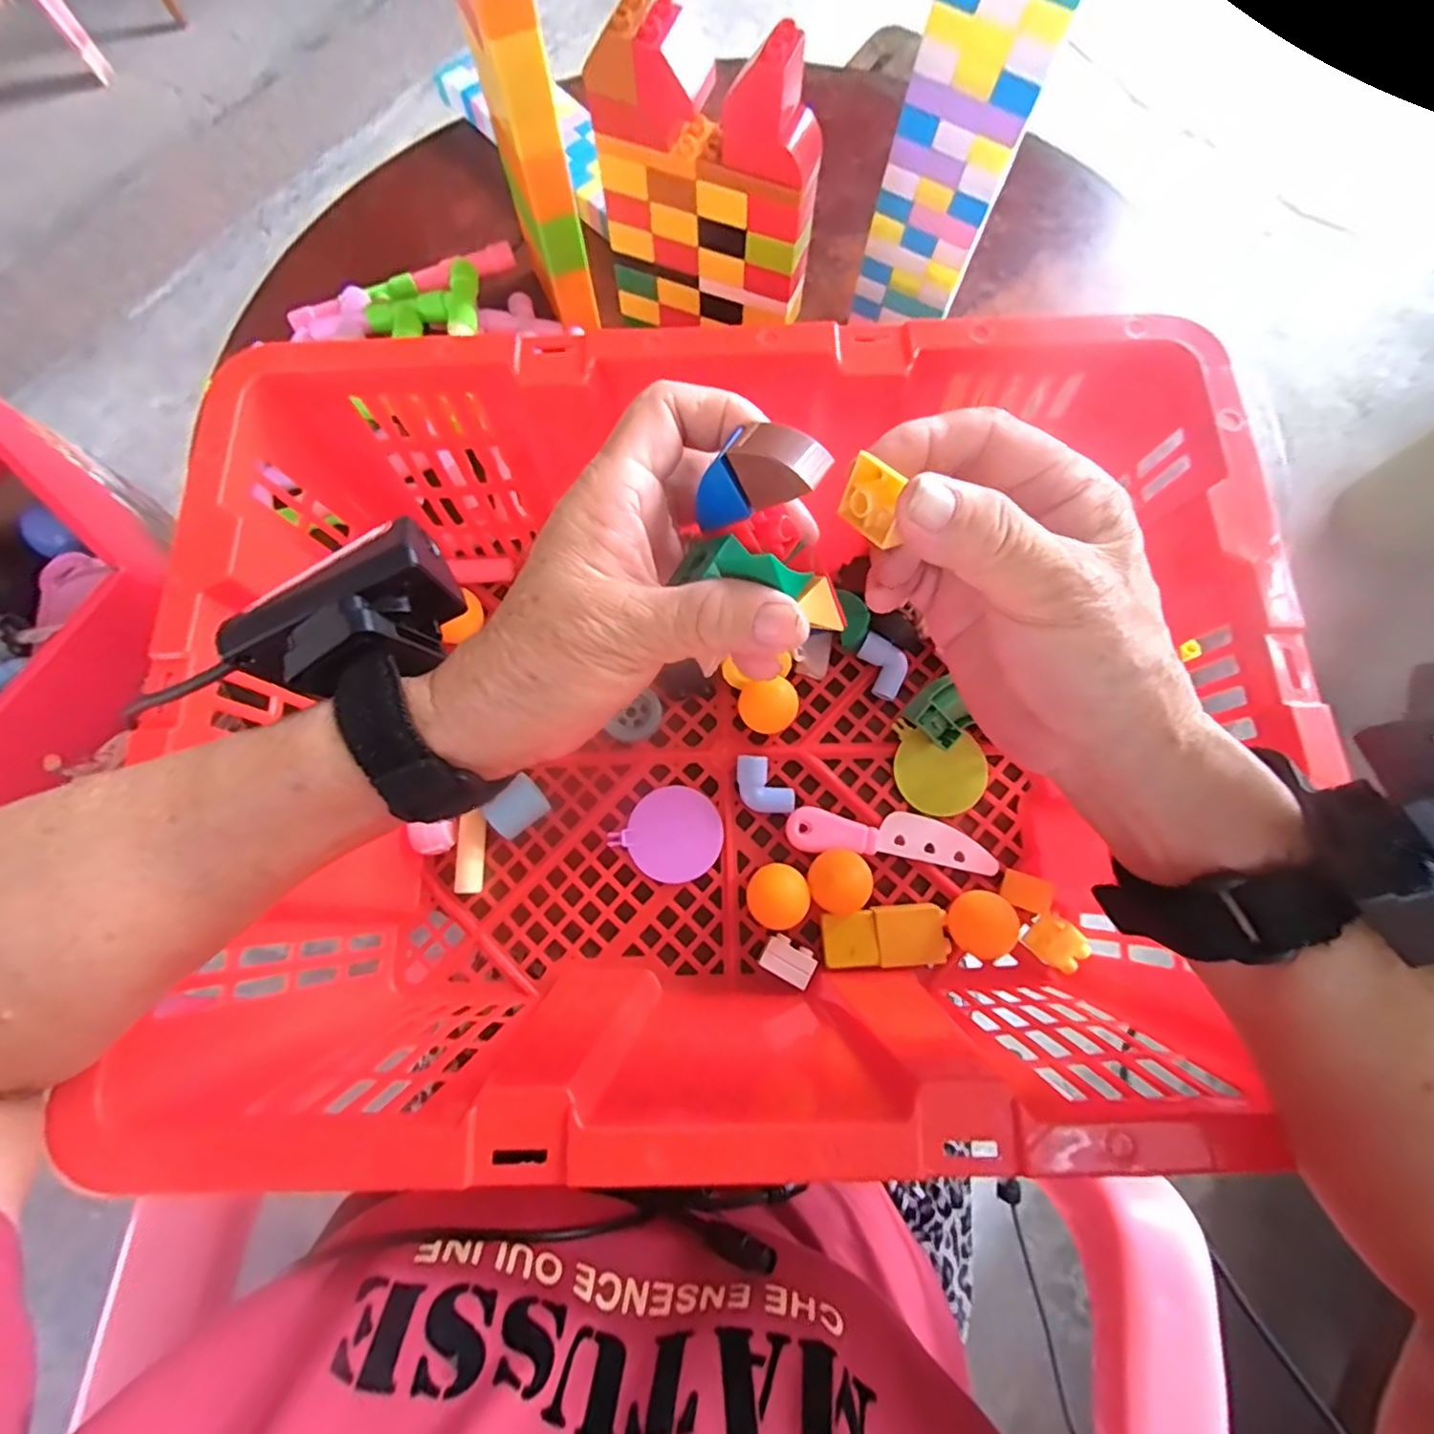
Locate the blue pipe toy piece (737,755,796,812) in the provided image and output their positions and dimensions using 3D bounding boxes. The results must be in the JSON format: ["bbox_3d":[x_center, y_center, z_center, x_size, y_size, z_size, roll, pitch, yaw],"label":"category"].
[{"bbox_3d":[0.031,0.042,0.388,0.034,0.011,0.034,-2,75,-1],"label":"blue pipe toy piece"}]

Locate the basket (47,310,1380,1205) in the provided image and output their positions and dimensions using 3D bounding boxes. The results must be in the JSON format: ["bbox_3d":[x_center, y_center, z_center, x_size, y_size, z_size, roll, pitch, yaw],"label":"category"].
[{"bbox_3d":[0.003,0.008,0.324,0.452,0.168,0.344,-2,75,-1],"label":"basket"}]

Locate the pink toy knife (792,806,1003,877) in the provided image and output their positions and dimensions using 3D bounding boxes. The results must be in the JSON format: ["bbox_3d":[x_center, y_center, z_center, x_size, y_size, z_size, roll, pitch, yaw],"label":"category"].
[{"bbox_3d":[0.109,0.074,0.386,0.127,0.007,0.030,7,75,1],"label":"pink toy knife"}]

